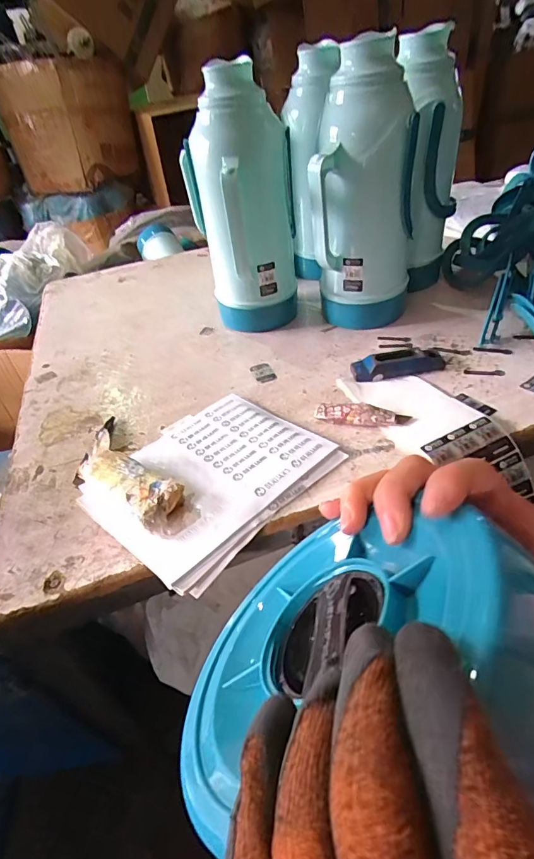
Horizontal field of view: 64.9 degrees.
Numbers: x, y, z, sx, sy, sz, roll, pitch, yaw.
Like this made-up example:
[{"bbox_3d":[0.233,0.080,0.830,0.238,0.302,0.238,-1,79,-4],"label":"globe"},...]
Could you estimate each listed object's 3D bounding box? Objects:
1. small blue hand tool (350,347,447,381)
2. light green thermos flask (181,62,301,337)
[{"bbox_3d":[0.195,-0.099,0.630,0.128,0.025,0.044,-8,39,0],"label":"small blue hand tool"},{"bbox_3d":[-0.035,-0.346,0.699,0.166,0.377,0.160,-7,39,1],"label":"light green thermos flask"}]

